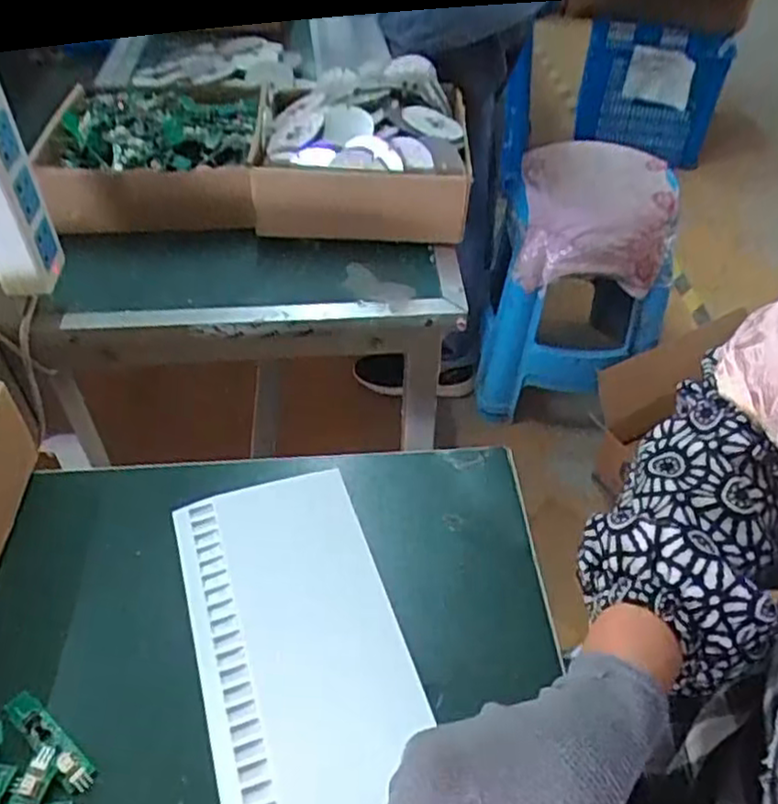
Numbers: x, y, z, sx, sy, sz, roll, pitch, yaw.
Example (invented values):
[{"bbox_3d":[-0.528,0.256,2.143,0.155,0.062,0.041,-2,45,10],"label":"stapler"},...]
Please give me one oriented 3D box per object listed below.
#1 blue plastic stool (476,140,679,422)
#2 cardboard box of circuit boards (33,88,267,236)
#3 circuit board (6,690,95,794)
[{"bbox_3d":[0.366,-0.235,1.382,0.324,0.451,0.325,7,46,6],"label":"blue plastic stool"},{"bbox_3d":[-0.228,-0.246,0.706,0.202,0.074,0.180,0,46,-1],"label":"cardboard box of circuit boards"},{"bbox_3d":[-0.168,0.167,0.348,0.064,0.005,0.013,30,53,25],"label":"circuit board"}]

